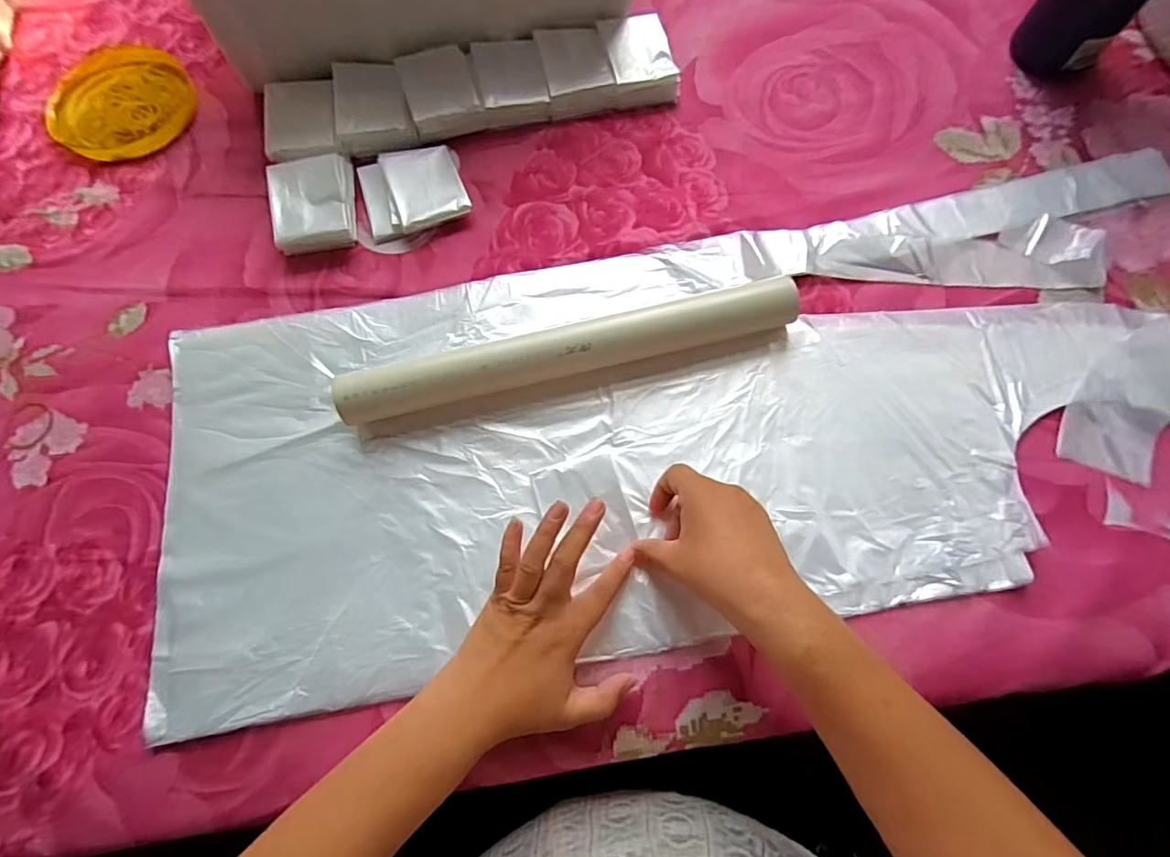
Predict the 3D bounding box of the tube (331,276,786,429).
[{"bbox_3d":[-0.009,-0.058,0.418,0.351,0.043,0.033,-15,71,-4],"label":"tube"}]

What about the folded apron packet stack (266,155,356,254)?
[{"bbox_3d":[-0.243,-0.202,0.480,0.069,0.030,0.081,-13,71,-3],"label":"folded apron packet stack"}]

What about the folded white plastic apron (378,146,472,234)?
[{"bbox_3d":[-0.144,-0.220,0.489,0.065,0.016,0.081,-20,72,-6],"label":"folded white plastic apron"}]

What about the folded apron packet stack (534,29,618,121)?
[{"bbox_3d":[-0.010,-0.352,0.529,0.064,0.025,0.086,-12,71,-3],"label":"folded apron packet stack"}]

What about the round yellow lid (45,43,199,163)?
[{"bbox_3d":[-0.462,-0.332,0.536,0.131,0.015,0.149,-19,71,-5],"label":"round yellow lid"}]

